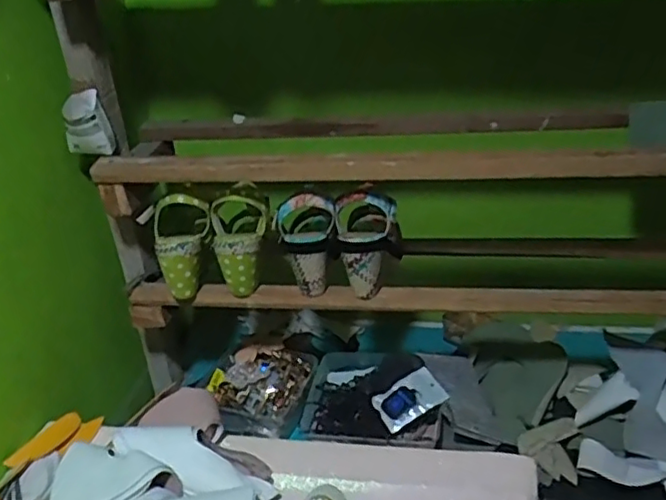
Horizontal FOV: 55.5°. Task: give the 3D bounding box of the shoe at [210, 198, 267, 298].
[{"bbox_3d":[-0.124,-0.008,0.877,0.080,0.130,0.073,-6,27,-5],"label":"shoe"}]

